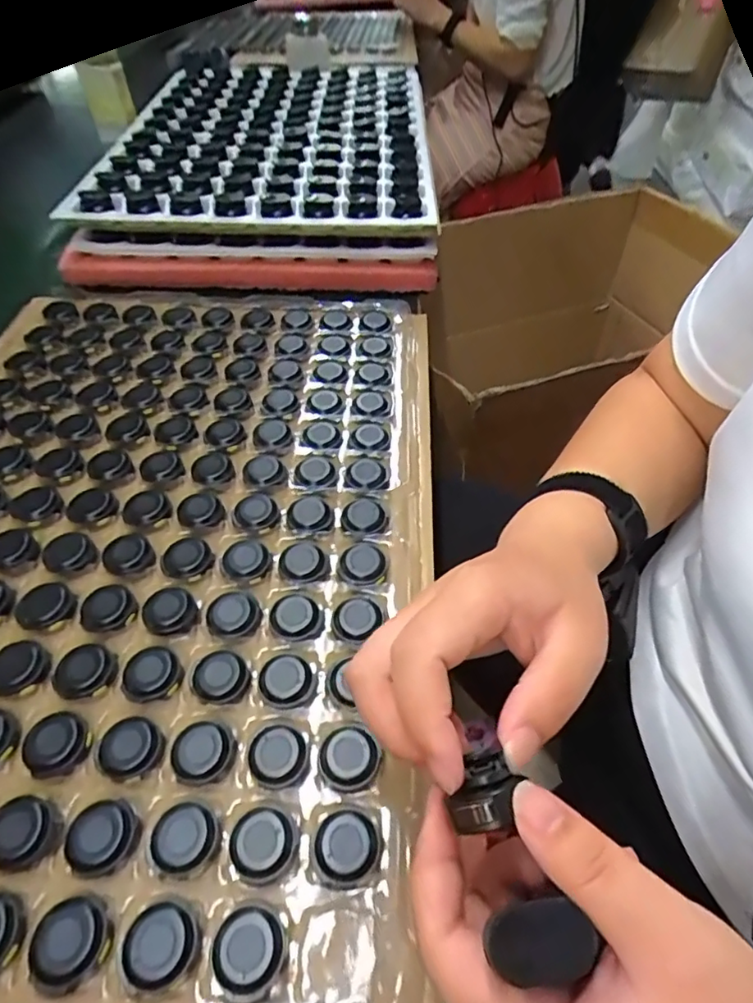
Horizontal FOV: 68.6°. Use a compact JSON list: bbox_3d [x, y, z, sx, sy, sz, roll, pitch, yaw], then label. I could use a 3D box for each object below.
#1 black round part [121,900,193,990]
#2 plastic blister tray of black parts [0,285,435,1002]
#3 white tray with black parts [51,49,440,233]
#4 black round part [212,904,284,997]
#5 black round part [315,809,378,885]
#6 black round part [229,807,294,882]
[{"bbox_3d":[-0.088,0.178,0.222,0.026,0.006,0.027,1,50,-1],"label":"black round part"},{"bbox_3d":[-0.151,0.008,0.365,0.360,0.018,0.502,3,50,1],"label":"plastic blister tray of black parts"},{"bbox_3d":[-0.116,-0.457,0.669,0.356,0.045,0.490,-1,50,3],"label":"white tray with black parts"},{"bbox_3d":[-0.052,0.180,0.222,0.027,0.005,0.027,1,50,-1],"label":"black round part"},{"bbox_3d":[-0.014,0.152,0.244,0.026,0.004,0.027,-16,53,-15],"label":"black round part"},{"bbox_3d":[-0.051,0.150,0.244,0.027,0.004,0.028,-30,58,-24],"label":"black round part"}]

